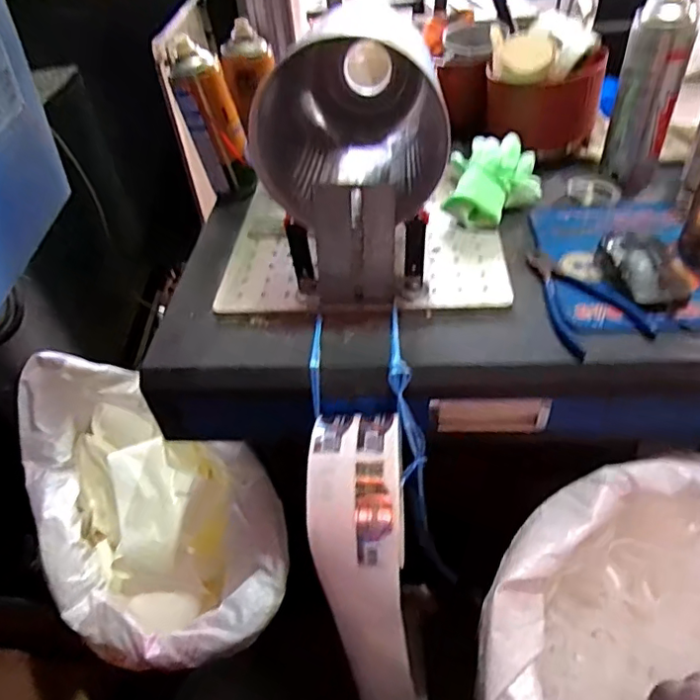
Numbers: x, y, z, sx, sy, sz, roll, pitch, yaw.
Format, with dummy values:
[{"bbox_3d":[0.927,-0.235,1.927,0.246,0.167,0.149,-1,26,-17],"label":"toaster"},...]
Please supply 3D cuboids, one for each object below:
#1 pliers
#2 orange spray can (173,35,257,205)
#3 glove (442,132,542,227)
[{"bbox_3d":[0.206,-0.049,0.527,0.077,0.015,0.141,-16,43,-11],"label":"pliers"},{"bbox_3d":[-0.164,-0.273,0.674,0.068,0.168,0.062,-16,43,-10],"label":"orange spray can"},{"bbox_3d":[0.169,-0.196,0.647,0.104,0.051,0.128,7,43,15],"label":"glove"}]

